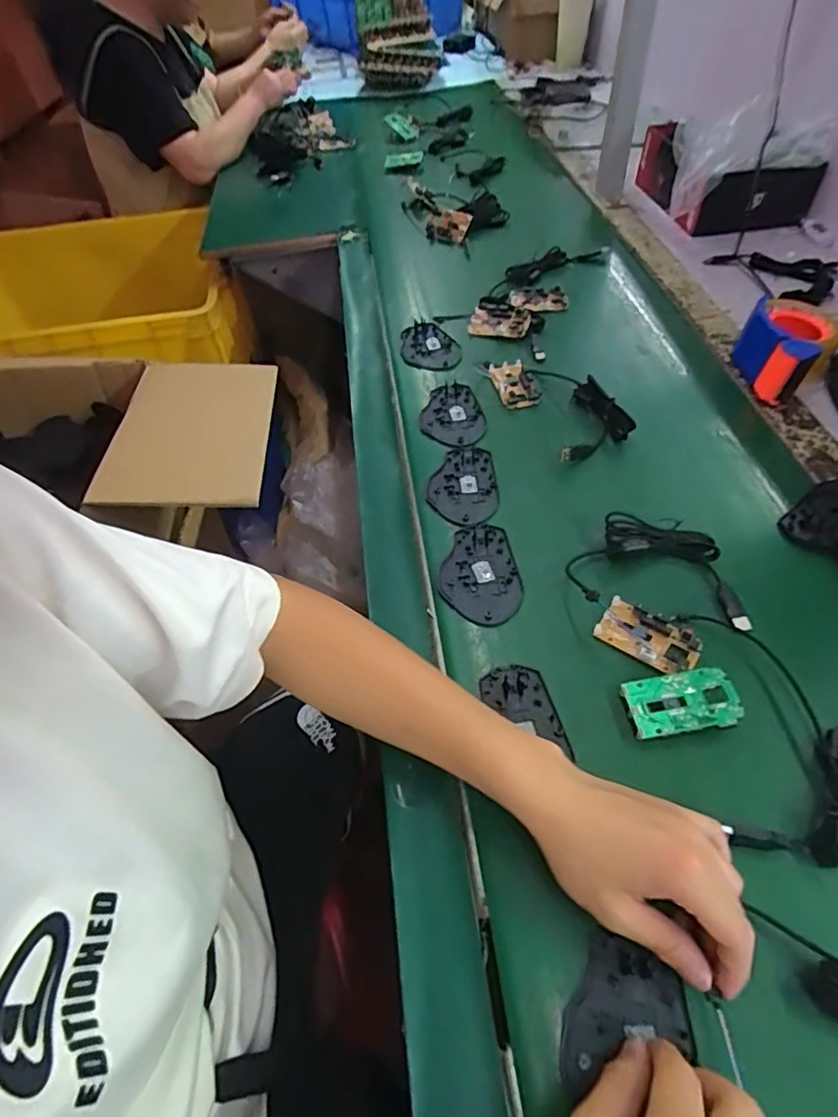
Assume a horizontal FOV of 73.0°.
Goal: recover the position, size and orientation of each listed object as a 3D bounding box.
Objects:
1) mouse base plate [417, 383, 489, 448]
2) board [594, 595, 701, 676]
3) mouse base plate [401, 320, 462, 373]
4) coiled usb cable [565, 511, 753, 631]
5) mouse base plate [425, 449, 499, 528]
[{"bbox_3d":[0.043,-0.171,0.683,0.079,0.011,0.114,12,54,13],"label":"mouse base plate"},{"bbox_3d":[0.193,0.065,0.476,0.079,0.011,0.049,30,61,23],"label":"board"},{"bbox_3d":[0.016,-0.289,0.783,0.079,0.013,0.119,-4,53,1],"label":"mouse base plate"},{"bbox_3d":[0.220,0.004,0.518,0.153,0.019,0.089,12,55,12],"label":"coiled usb cable"},{"bbox_3d":[0.046,-0.075,0.601,0.072,0.006,0.111,0,53,4],"label":"mouse base plate"}]

